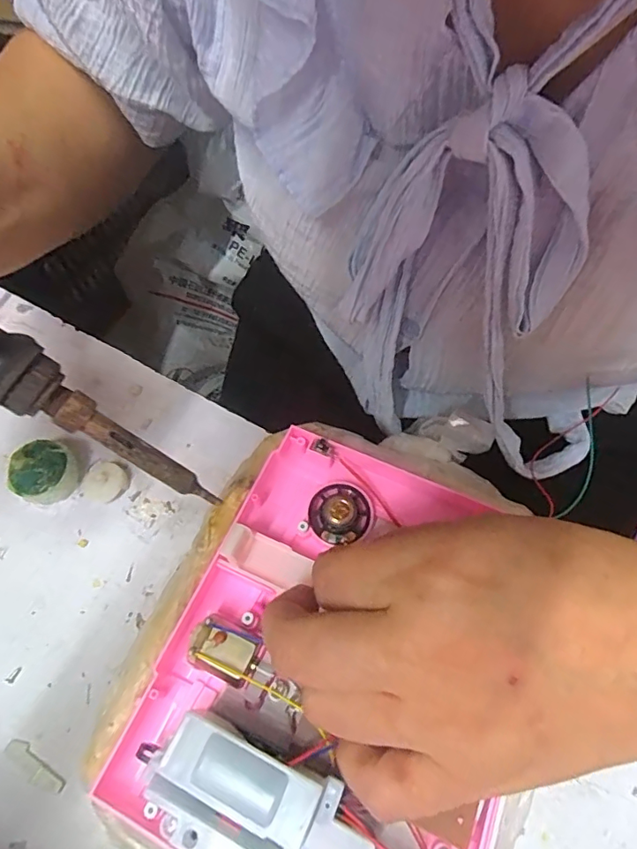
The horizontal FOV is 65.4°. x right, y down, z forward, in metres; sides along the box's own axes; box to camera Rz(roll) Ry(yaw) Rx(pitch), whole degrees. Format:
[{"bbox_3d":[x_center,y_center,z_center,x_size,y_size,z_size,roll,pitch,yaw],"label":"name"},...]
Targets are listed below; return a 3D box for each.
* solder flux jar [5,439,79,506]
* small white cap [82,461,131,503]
[{"bbox_3d":[-0.149,0.028,0.270,0.033,0.022,0.032,0,61,1],"label":"solder flux jar"},{"bbox_3d":[-0.117,0.032,0.274,0.023,0.009,0.021,0,61,1],"label":"small white cap"}]

